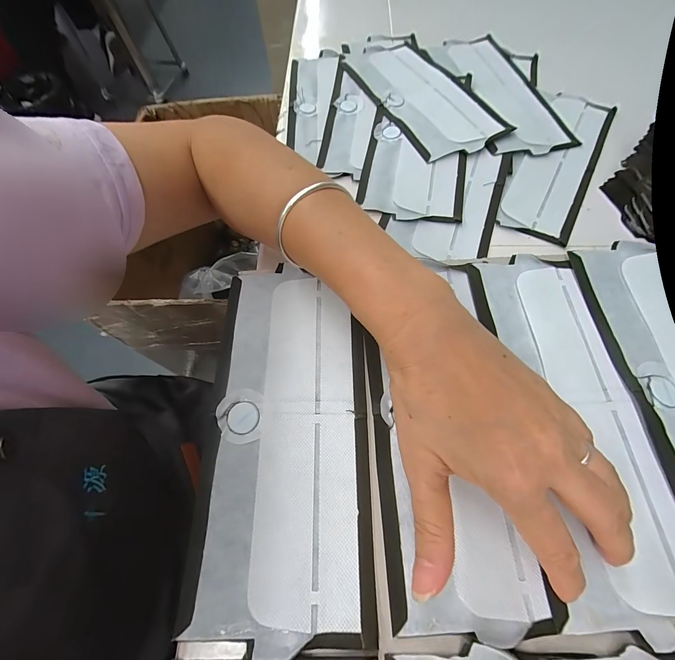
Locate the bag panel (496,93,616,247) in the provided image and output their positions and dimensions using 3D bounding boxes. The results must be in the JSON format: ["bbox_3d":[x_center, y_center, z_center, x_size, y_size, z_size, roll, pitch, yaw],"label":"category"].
[{"bbox_3d":[0.243,-0.188,0.351,0.077,0.013,0.230,27,67,14],"label":"bag panel"}]

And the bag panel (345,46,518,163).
[{"bbox_3d":[0.098,-0.296,0.400,0.101,0.015,0.244,-25,66,-11],"label":"bag panel"}]

